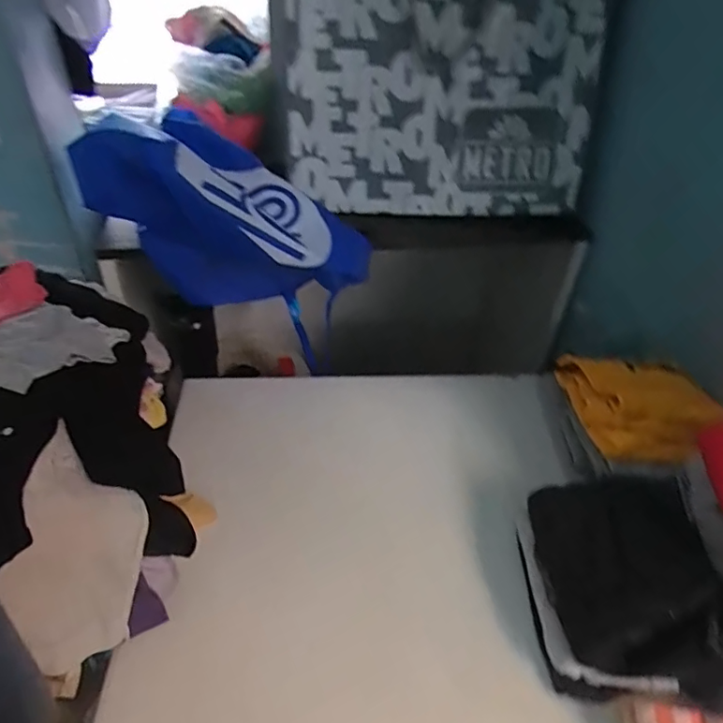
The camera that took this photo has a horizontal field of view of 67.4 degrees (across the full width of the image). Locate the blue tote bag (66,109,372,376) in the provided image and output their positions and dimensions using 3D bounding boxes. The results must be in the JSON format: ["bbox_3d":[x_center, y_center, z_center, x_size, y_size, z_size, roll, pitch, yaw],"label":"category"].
[{"bbox_3d":[-0.190,-0.213,0.810,0.373,0.247,0.158,11,42,10],"label":"blue tote bag"}]

